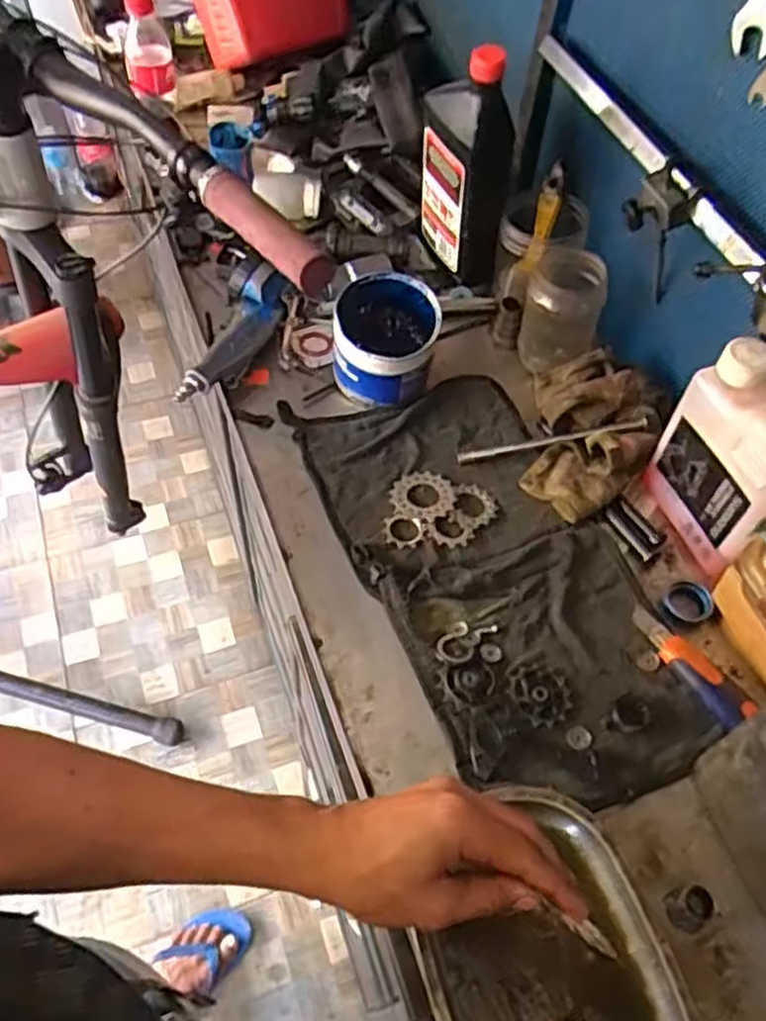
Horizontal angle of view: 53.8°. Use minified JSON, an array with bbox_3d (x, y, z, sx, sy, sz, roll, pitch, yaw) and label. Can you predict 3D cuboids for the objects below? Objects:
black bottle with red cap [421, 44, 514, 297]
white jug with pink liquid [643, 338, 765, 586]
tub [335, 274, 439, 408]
[{"bbox_3d":[0.085,-0.354,0.783,0.048,0.233,0.114,-23,60,-20],"label":"black bottle with red cap"},{"bbox_3d":[0.292,-0.031,0.619,0.068,0.166,0.131,-10,56,-12],"label":"white jug with pink liquid"},{"bbox_3d":[0.001,-0.158,0.745,0.096,0.102,0.095,2,54,-3],"label":"tub"}]

